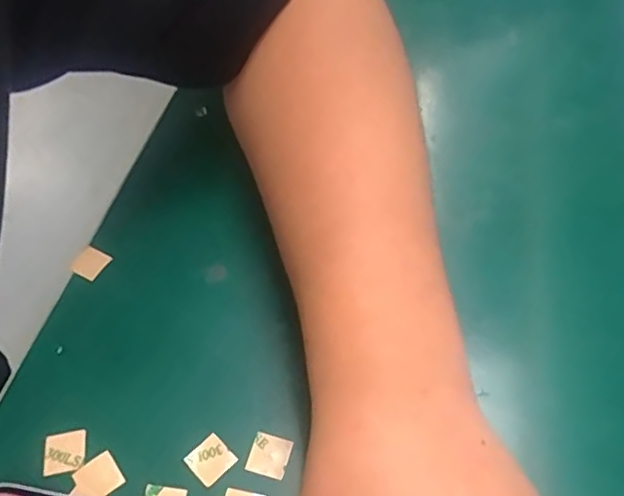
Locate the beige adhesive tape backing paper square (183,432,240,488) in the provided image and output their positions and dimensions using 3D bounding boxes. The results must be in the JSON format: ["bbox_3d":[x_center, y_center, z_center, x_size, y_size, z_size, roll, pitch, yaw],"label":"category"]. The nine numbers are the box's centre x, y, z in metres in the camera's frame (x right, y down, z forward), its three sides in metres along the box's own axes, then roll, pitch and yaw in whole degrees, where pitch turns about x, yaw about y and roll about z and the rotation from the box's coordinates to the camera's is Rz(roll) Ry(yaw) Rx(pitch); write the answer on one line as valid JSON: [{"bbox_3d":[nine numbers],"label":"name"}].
[{"bbox_3d":[-0.039,0.082,0.218,0.015,0.004,0.015,40,62,22],"label":"beige adhesive tape backing paper square"}]

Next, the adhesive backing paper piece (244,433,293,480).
[{"bbox_3d":[-0.017,0.081,0.220,0.015,0.004,0.015,16,56,8],"label":"adhesive backing paper piece"}]

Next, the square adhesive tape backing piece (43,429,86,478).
[{"bbox_3d":[-0.097,0.080,0.219,0.016,0.004,0.016,-10,57,-4],"label":"square adhesive tape backing piece"}]

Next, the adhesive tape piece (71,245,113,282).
[{"bbox_3d":[-0.108,0.008,0.272,0.014,0.004,0.015,30,63,11],"label":"adhesive tape piece"}]

